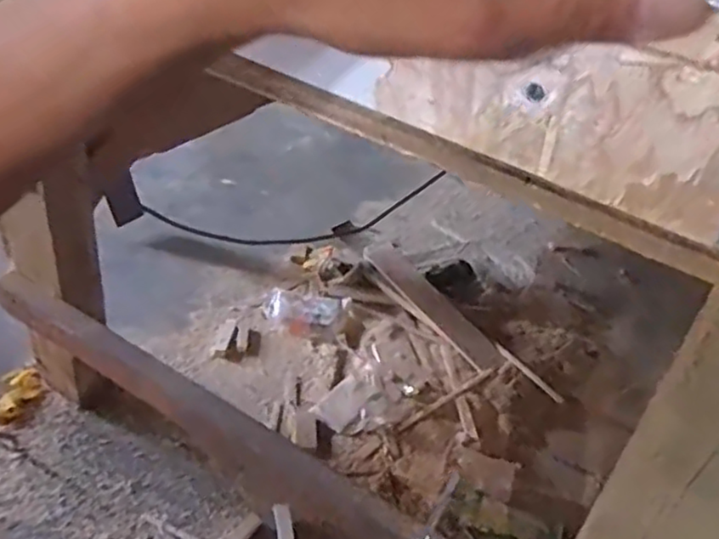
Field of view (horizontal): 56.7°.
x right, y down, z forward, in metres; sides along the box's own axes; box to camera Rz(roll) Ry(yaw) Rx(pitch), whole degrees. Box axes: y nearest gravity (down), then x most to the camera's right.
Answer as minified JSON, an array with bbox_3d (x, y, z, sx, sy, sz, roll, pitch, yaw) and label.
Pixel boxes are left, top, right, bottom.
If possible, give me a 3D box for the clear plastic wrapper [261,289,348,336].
[{"bbox_3d":[-0.113,0.090,1.396,0.169,0.025,0.112,6,36,-3],"label":"clear plastic wrapper"}]

